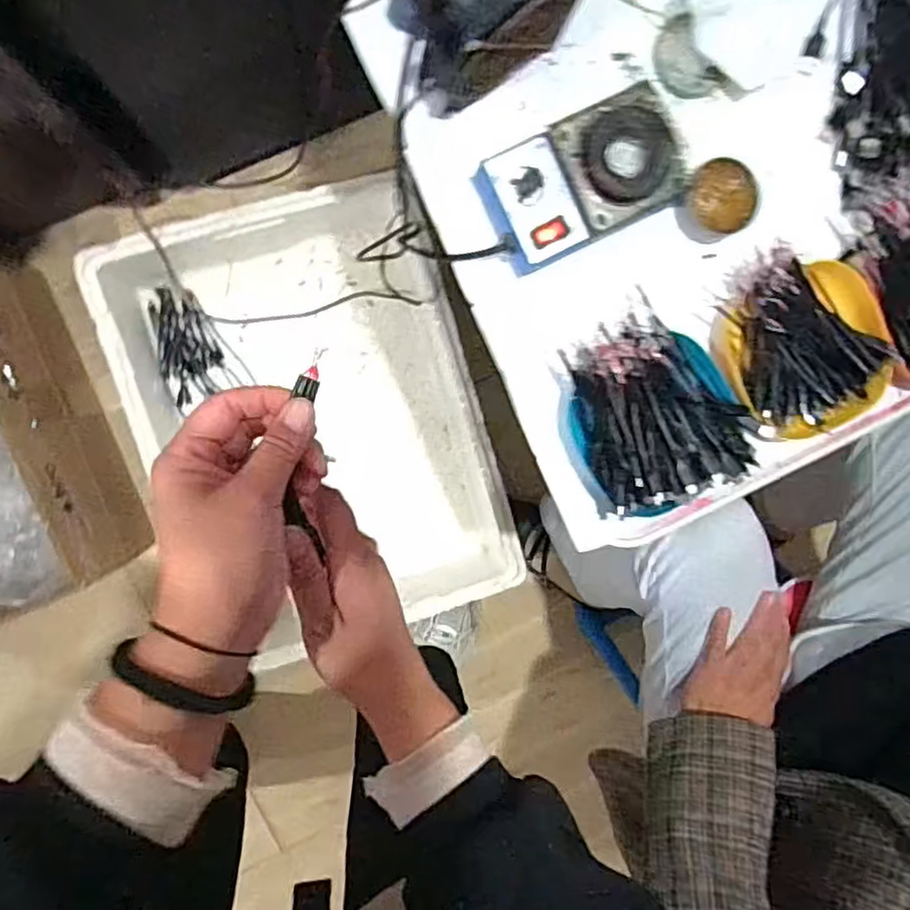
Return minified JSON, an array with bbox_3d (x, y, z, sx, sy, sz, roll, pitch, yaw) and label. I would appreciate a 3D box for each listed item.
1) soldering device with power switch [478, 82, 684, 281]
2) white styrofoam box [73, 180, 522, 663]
[{"bbox_3d":[0.101,-0.215,0.548,0.153,0.058,0.095,-27,97,-5],"label":"soldering device with power switch"},{"bbox_3d":[-0.194,-0.045,0.976,0.434,0.156,0.606,-23,97,-5],"label":"white styrofoam box"}]

